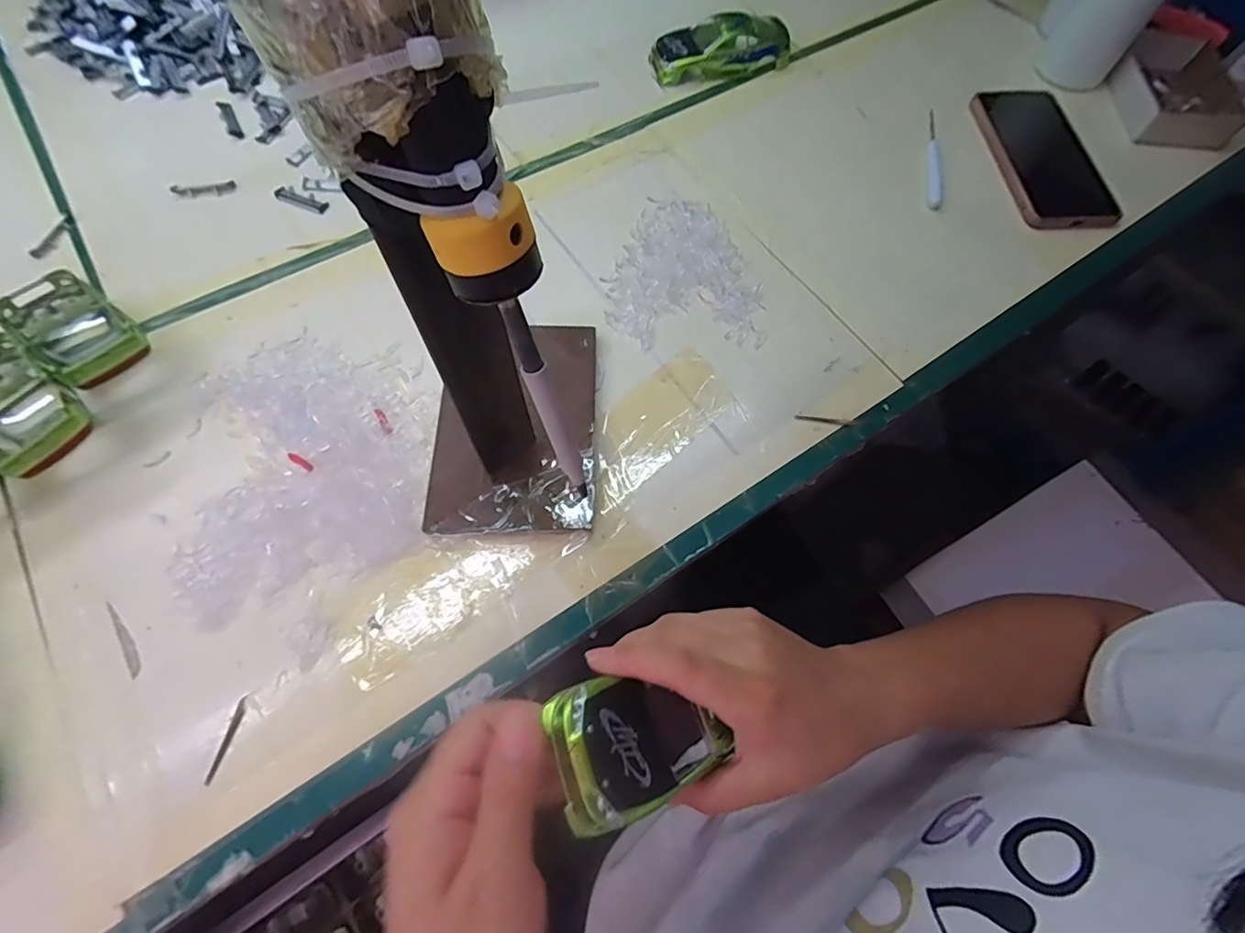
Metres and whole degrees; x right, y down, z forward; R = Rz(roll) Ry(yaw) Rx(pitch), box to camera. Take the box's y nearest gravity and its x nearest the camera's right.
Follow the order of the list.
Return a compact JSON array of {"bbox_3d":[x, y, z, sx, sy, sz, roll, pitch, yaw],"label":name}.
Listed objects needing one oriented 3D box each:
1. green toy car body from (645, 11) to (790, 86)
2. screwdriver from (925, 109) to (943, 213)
[{"bbox_3d":[0.092,-0.397,0.504,0.127,0.034,0.054,-10,68,-7],"label":"green toy car body"},{"bbox_3d":[0.275,-0.275,0.475,0.016,0.010,0.122,13,67,3],"label":"screwdriver"}]

